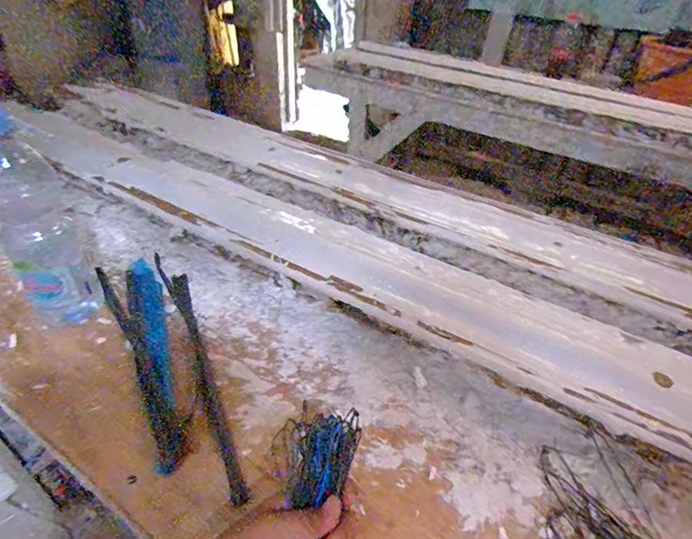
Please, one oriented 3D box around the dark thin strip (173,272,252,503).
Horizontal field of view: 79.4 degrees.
[{"bbox_3d":[-0.158,0.104,0.457,0.018,0.009,0.315,-14,42,-23],"label":"dark thin strip"}]

